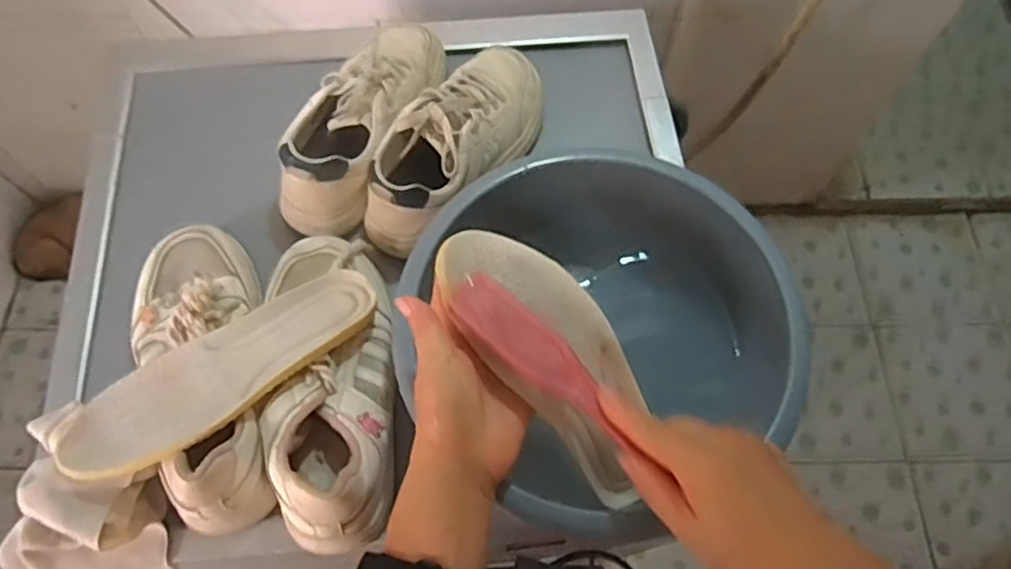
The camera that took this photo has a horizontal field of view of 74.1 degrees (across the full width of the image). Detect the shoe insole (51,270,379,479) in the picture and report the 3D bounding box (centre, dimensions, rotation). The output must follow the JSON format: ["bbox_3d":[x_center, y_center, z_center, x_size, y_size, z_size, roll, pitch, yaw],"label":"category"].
[{"bbox_3d":[-0.207,0.066,0.498,0.239,0.017,0.086,-26,56,-17],"label":"shoe insole"}]

